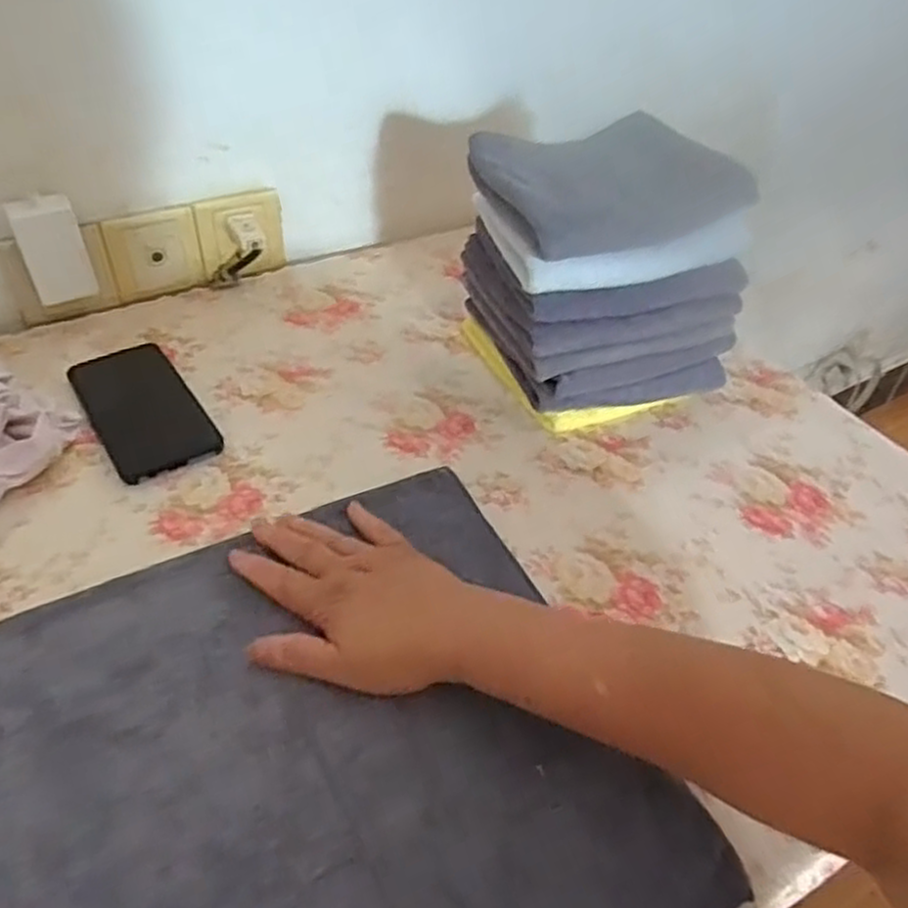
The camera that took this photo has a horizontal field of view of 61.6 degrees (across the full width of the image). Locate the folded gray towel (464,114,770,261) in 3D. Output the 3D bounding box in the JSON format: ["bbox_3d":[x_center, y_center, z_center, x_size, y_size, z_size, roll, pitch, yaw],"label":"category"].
[{"bbox_3d":[0.117,-0.218,0.598,0.183,0.043,0.155,-11,43,-15],"label":"folded gray towel"}]

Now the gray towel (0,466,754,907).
[{"bbox_3d":[-0.071,0.165,0.404,0.329,0.011,0.332,-20,49,-24],"label":"gray towel"}]

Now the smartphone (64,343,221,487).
[{"bbox_3d":[-0.255,-0.041,0.621,0.079,0.005,0.162,-24,50,-26],"label":"smartphone"}]

